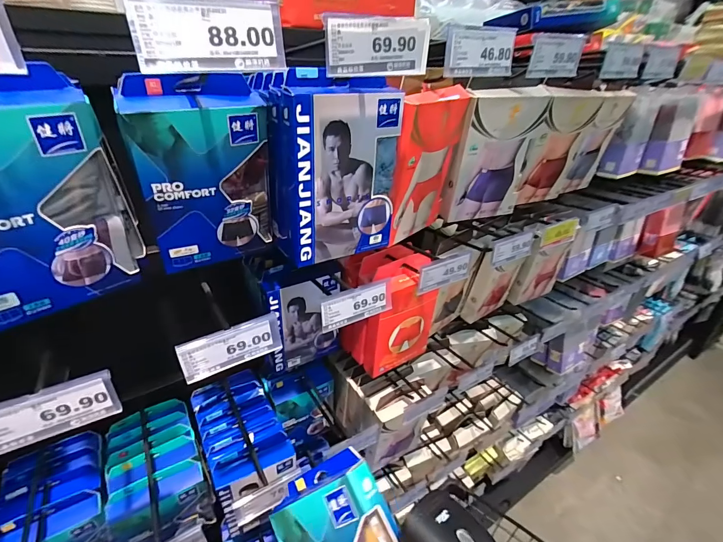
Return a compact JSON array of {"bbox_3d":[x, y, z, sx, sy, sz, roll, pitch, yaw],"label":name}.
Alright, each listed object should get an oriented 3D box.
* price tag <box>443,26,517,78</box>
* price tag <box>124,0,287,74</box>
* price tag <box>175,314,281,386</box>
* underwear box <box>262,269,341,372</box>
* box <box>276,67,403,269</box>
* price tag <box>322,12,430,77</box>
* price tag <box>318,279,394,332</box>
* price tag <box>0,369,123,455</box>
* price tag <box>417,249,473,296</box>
[{"bbox_3d":[0.125,-0.231,0.384,0.094,0.045,0.009,-16,30,-25],"label":"price tag"},{"bbox_3d":[-0.104,-0.165,0.254,0.099,0.045,0.007,-16,35,-29],"label":"price tag"},{"bbox_3d":[-0.134,0.080,0.381,0.100,0.046,0.010,-17,36,-29],"label":"price tag"},{"bbox_3d":[-0.099,0.093,0.638,0.133,0.180,0.024,-12,34,-23],"label":"underwear box"},{"bbox_3d":[-0.025,-0.110,0.419,0.140,0.199,0.036,-14,35,-26],"label":"box"},{"bbox_3d":[0.016,-0.199,0.321,0.103,0.047,0.005,-14,34,-26],"label":"price tag"},{"bbox_3d":[-0.005,0.042,0.452,0.097,0.045,0.005,-17,26,-27],"label":"price tag"},{"bbox_3d":[-0.263,0.119,0.303,0.099,0.046,0.009,-16,35,-28],"label":"price tag"},{"bbox_3d":[0.122,0.001,0.518,0.096,0.054,0.008,-15,35,-26],"label":"price tag"}]

